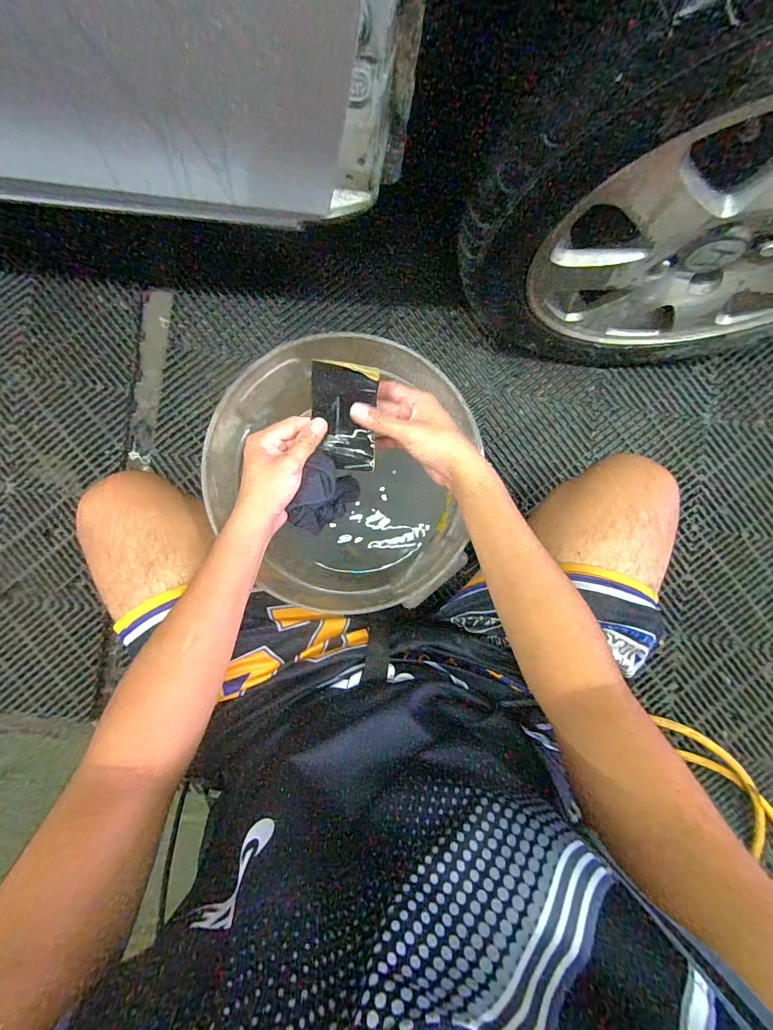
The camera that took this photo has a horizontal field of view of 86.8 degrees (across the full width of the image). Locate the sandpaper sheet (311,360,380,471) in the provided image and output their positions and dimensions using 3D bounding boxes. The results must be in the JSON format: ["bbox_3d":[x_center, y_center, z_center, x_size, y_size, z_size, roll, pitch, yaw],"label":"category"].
[{"bbox_3d":[-0.045,-0.104,0.438,0.068,0.015,0.109,4,112,2],"label":"sandpaper sheet"}]

